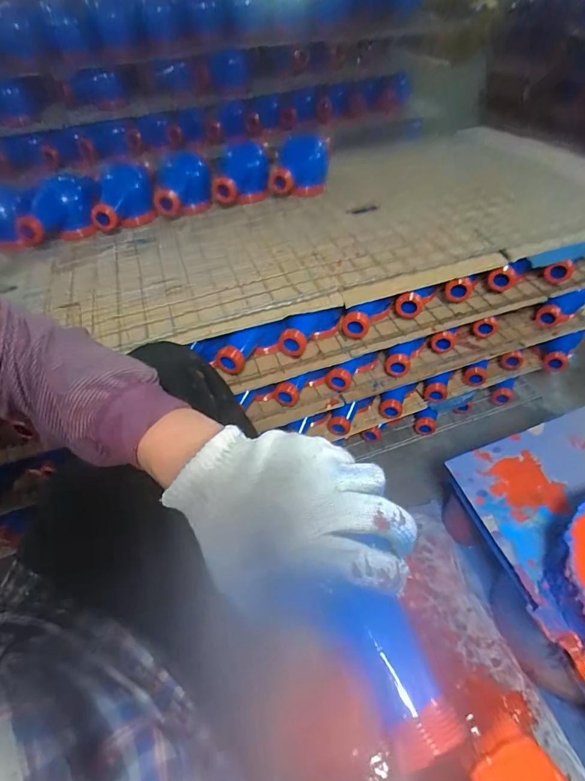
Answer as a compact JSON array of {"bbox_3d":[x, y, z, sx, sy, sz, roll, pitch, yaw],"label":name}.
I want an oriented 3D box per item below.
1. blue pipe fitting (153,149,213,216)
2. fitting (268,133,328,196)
[{"bbox_3d":[-0.213,-0.399,0.820,0.104,0.085,0.100,-8,47,-1],"label":"blue pipe fitting"},{"bbox_3d":[0.014,-0.409,0.793,0.086,0.101,0.148,6,48,11],"label":"fitting"}]

